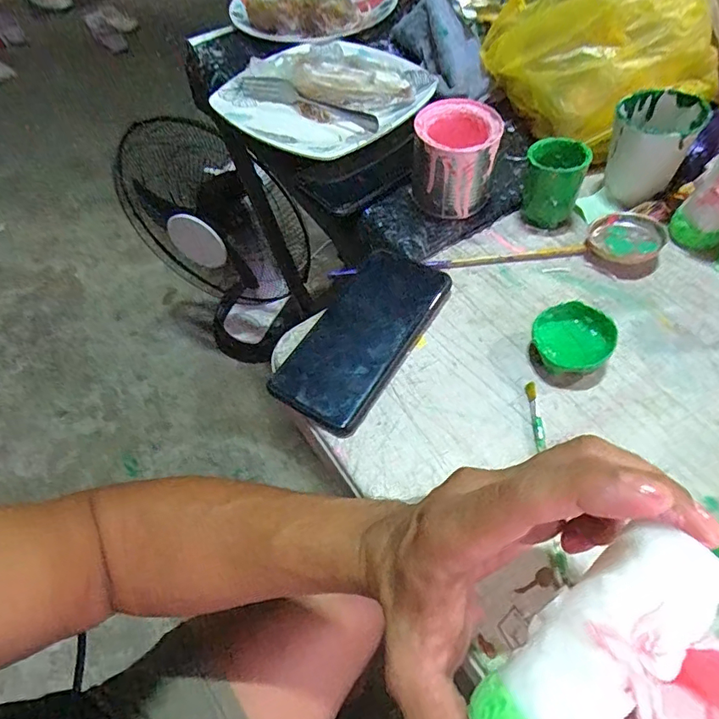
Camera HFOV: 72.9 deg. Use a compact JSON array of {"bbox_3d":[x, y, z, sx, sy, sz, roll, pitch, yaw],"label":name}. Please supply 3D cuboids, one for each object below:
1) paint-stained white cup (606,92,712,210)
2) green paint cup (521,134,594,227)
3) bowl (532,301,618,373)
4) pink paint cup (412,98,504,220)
[{"bbox_3d":[0.256,-0.186,0.431,0.068,0.072,0.068,-2,56,3],"label":"paint-stained white cup"},{"bbox_3d":[0.168,-0.157,0.429,0.051,0.064,0.048,11,58,12],"label":"green paint cup"},{"bbox_3d":[0.154,-0.013,0.354,0.052,0.028,0.053,12,58,12],"label":"bowl"},{"bbox_3d":[0.085,-0.177,0.436,0.070,0.077,0.073,5,57,7],"label":"pink paint cup"}]

